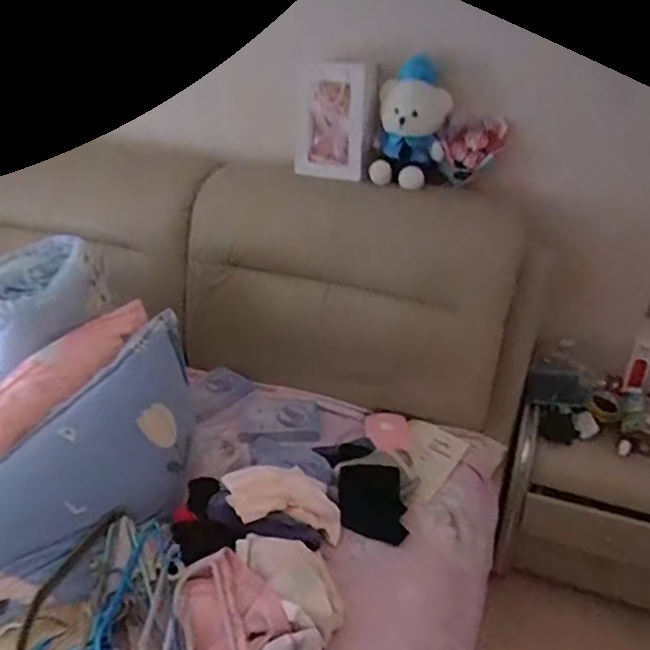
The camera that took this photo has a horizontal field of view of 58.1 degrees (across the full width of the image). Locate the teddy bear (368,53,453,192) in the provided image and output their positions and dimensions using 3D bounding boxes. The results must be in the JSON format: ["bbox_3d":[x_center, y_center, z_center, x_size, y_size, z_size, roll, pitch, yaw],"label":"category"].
[{"bbox_3d":[0.245,-0.587,1.686,0.168,0.333,0.161,20,35,30],"label":"teddy bear"}]

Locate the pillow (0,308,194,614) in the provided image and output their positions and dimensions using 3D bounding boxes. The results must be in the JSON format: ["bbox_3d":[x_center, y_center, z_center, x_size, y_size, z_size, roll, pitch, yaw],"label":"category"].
[{"bbox_3d":[-0.482,0.306,1.157,0.179,0.304,0.710,-23,19,45],"label":"pillow"}]

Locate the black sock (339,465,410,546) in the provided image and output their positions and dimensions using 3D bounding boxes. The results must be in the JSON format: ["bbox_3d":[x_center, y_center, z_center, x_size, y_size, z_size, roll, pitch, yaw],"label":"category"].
[{"bbox_3d":[0.105,0.393,1.287,0.140,0.158,0.030,0,-14,-3],"label":"black sock"}]

